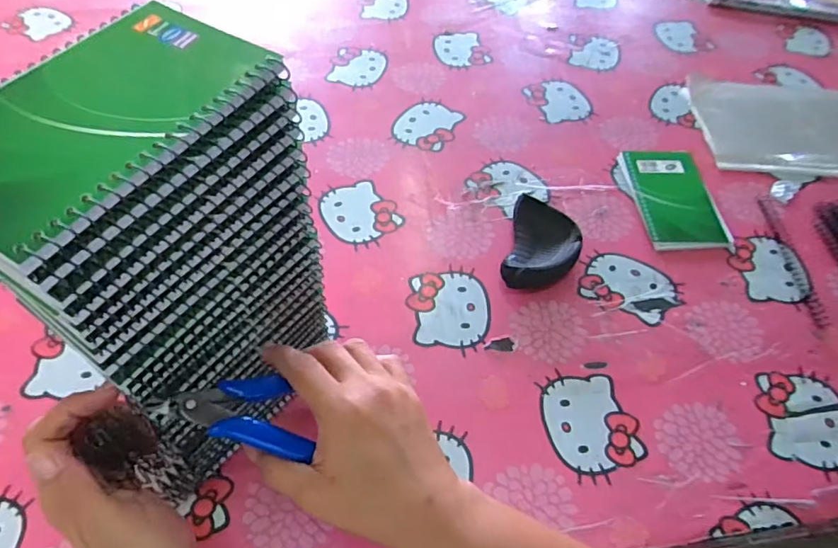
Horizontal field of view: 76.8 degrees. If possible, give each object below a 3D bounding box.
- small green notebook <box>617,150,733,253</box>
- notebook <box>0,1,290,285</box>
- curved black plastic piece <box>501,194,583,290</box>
[{"bbox_3d":[0.272,-0.082,0.565,0.082,0.015,0.138,-3,56,-5],"label":"small green notebook"},{"bbox_3d":[-0.127,-0.063,0.212,0.080,0.011,0.129,28,59,15],"label":"notebook"},{"bbox_3d":[0.119,-0.024,0.506,0.065,0.023,0.097,14,56,7],"label":"curved black plastic piece"}]

